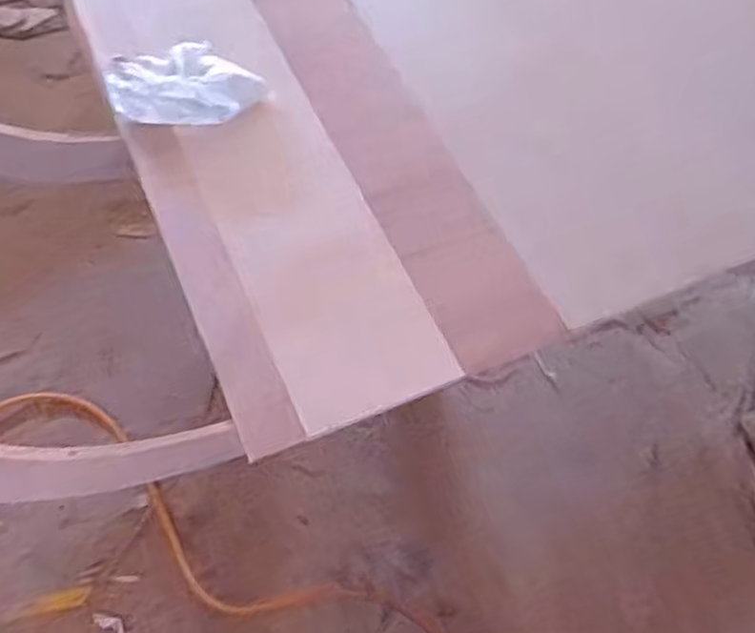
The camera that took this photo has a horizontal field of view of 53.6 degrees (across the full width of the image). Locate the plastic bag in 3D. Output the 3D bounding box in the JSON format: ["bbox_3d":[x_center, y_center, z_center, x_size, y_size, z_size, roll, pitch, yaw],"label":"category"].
[{"bbox_3d":[-0.224,-0.263,0.877,0.179,0.049,0.105,4,58,-1],"label":"plastic bag"}]

